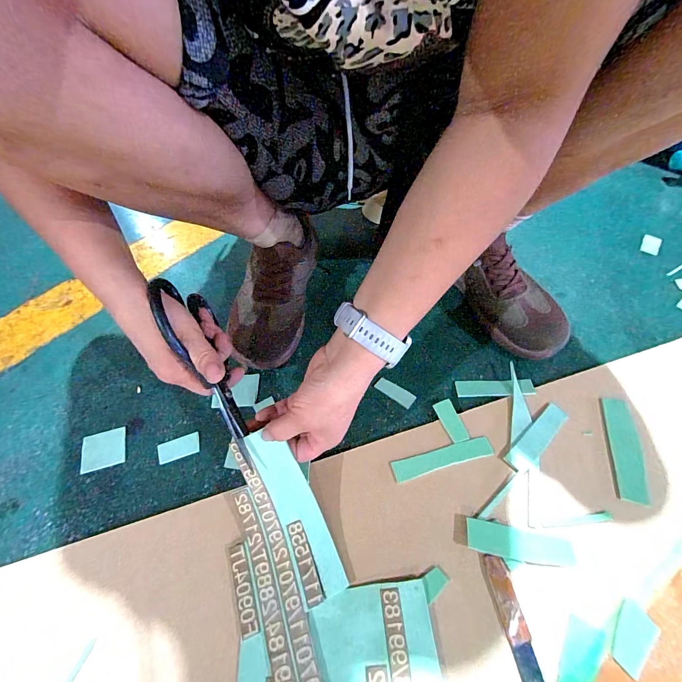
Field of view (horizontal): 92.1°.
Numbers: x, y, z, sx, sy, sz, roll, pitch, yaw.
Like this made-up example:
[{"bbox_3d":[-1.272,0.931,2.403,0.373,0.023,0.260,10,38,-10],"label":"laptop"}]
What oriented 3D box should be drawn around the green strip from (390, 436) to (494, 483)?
[{"bbox_3d":[0.106,0.124,0.347,0.105,0.005,0.021,-14,55,-6],"label":"green strip"}]

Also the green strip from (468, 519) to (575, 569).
[{"bbox_3d":[0.164,0.186,0.300,0.093,0.006,0.026,8,55,9],"label":"green strip"}]

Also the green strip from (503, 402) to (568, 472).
[{"bbox_3d":[0.212,0.103,0.354,0.091,0.005,0.024,-37,60,-21],"label":"green strip"}]

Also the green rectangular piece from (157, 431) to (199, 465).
[{"bbox_3d":[-0.185,0.121,0.374,0.044,0.004,0.025,-18,55,-9],"label":"green rectangular piece"}]

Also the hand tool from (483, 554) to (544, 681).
[{"bbox_3d":[0.143,0.232,0.272,0.017,0.007,0.091,-8,54,-2],"label":"hand tool"}]

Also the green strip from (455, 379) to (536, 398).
[{"bbox_3d":[0.183,0.056,0.391,0.086,0.006,0.021,-5,59,11],"label":"green strip"}]

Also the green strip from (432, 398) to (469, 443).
[{"bbox_3d":[0.124,0.089,0.369,0.020,0.007,0.047,-17,55,-9],"label":"green strip"}]

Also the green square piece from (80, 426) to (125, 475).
[{"bbox_3d":[-0.272,0.123,0.375,0.046,0.004,0.043,-16,55,-8],"label":"green square piece"}]

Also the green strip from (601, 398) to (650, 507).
[{"bbox_3d":[0.299,0.112,0.347,0.028,0.005,0.110,11,56,11],"label":"green strip"}]

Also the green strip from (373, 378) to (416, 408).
[{"bbox_3d":[0.065,0.062,0.400,0.049,0.006,0.016,30,61,22],"label":"green strip"}]

